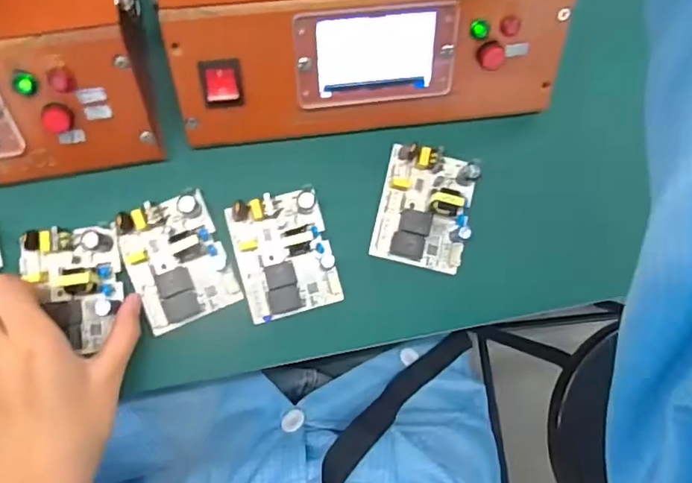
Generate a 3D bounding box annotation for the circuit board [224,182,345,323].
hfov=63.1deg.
[{"bbox_3d":[-0.041,0.008,0.372,0.062,0.023,0.078,-15,84,-7],"label":"circuit board"}]

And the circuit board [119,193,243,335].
[{"bbox_3d":[-0.110,0.012,0.366,0.060,0.024,0.080,-23,85,-8],"label":"circuit board"}]

